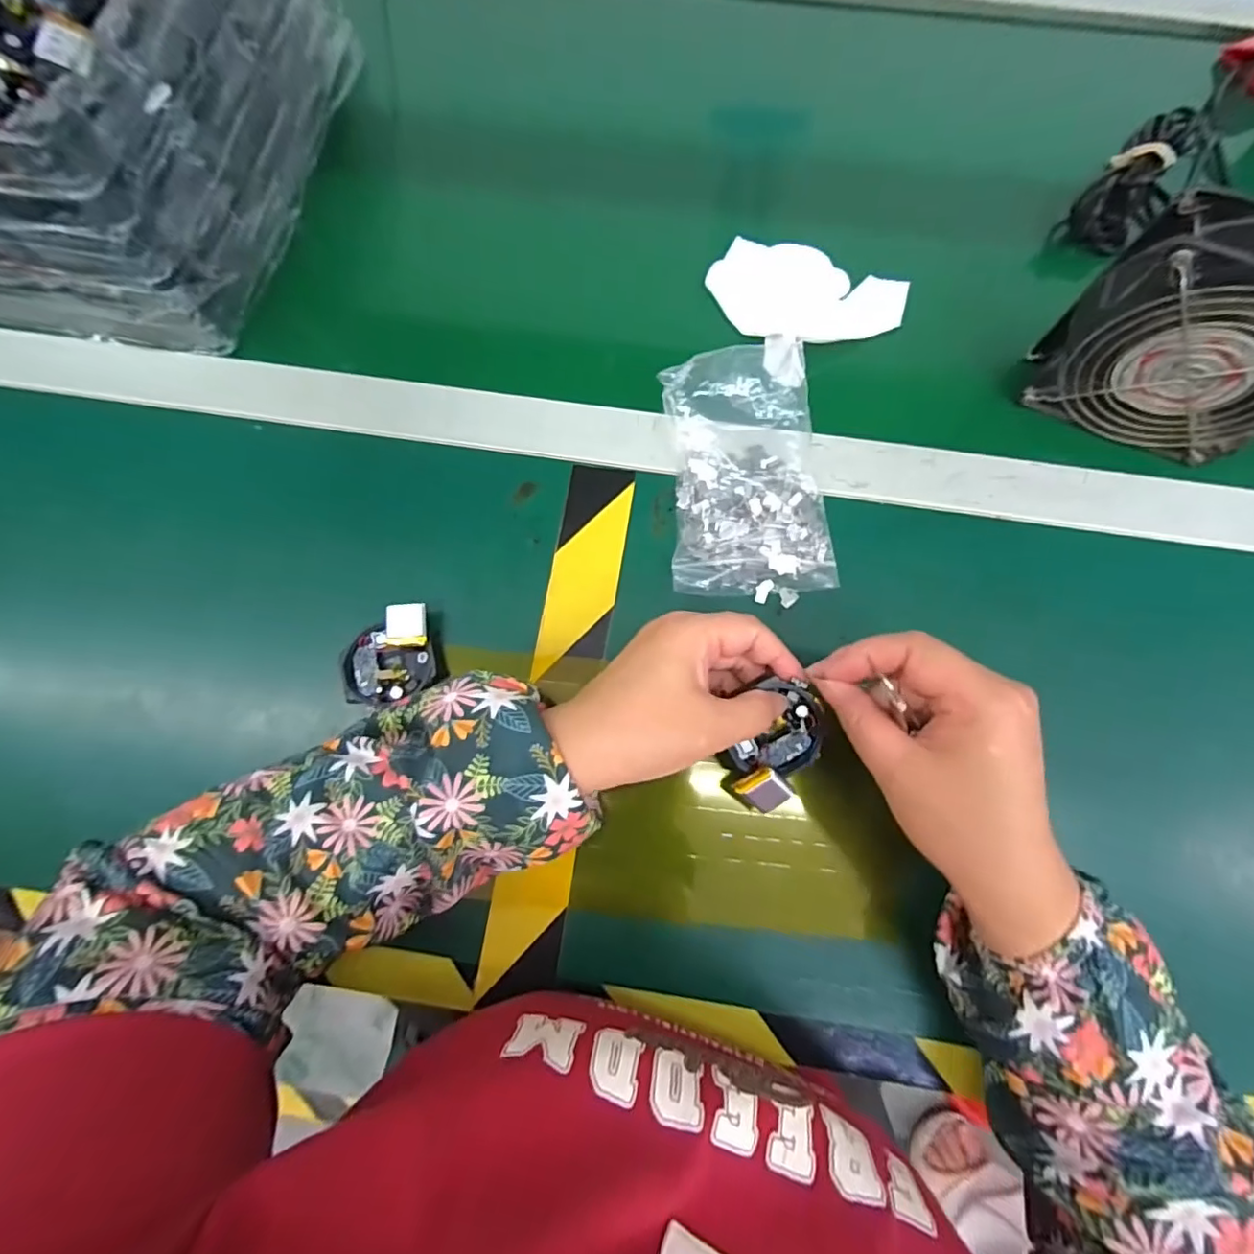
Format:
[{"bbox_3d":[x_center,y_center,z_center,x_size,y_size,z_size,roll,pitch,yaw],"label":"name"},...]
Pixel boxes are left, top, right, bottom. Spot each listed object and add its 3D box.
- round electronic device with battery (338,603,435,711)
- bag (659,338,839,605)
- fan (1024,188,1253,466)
[{"bbox_3d":[-0.132,0.017,0.319,0.050,0.018,0.049,-11,75,-2],"label":"round electronic device with battery"},{"bbox_3d":[0.069,-0.090,0.333,0.091,0.040,0.134,-7,75,-1],"label":"bag"},{"bbox_3d":[0.308,-0.154,0.312,0.127,0.112,0.046,24,77,7],"label":"fan"}]

